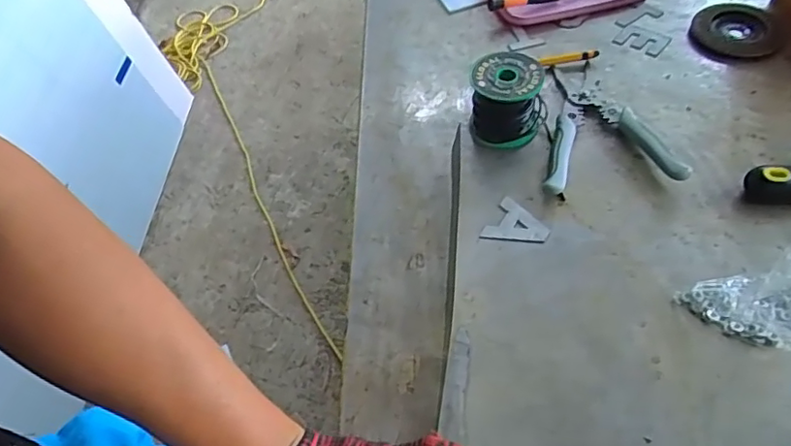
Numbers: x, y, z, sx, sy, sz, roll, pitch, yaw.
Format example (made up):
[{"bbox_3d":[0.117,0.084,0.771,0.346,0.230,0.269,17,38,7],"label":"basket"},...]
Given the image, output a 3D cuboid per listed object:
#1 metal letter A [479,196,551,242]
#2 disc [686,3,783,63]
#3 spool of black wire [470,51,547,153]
[{"bbox_3d":[0.112,0.003,0.522,0.052,0.004,0.050,24,58,22],"label":"metal letter A"},{"bbox_3d":[0.395,-0.222,0.669,0.095,0.008,0.107,17,56,18],"label":"disc"},{"bbox_3d":[0.112,-0.122,0.575,0.075,0.071,0.066,8,54,12],"label":"spool of black wire"}]

